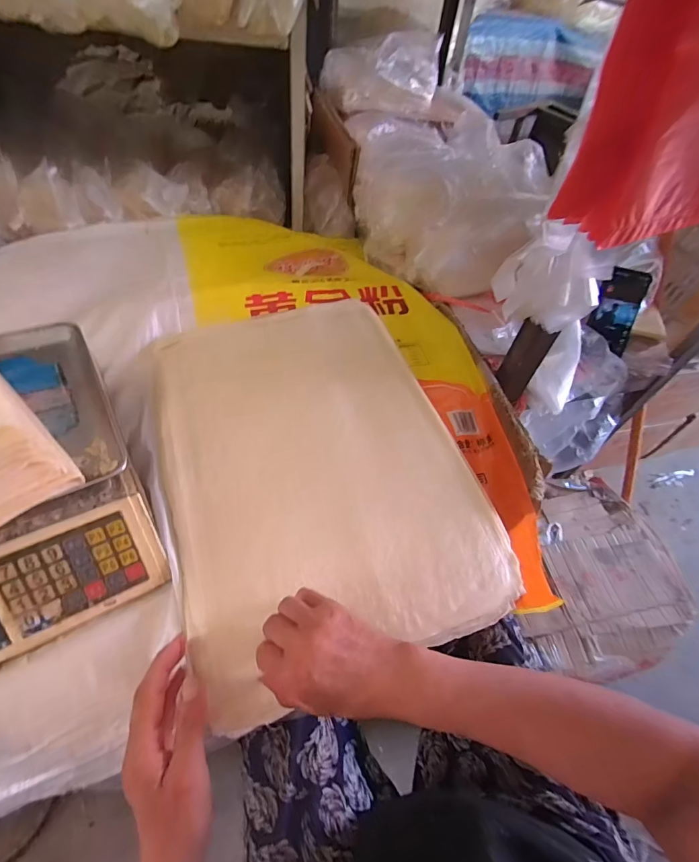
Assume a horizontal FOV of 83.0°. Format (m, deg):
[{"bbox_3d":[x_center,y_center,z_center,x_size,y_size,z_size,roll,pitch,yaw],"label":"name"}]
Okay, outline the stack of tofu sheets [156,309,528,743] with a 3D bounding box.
[{"bbox_3d":[-0.045,0.020,0.488,0.341,0.033,0.483,-16,61,-12],"label":"stack of tofu sheets"}]

